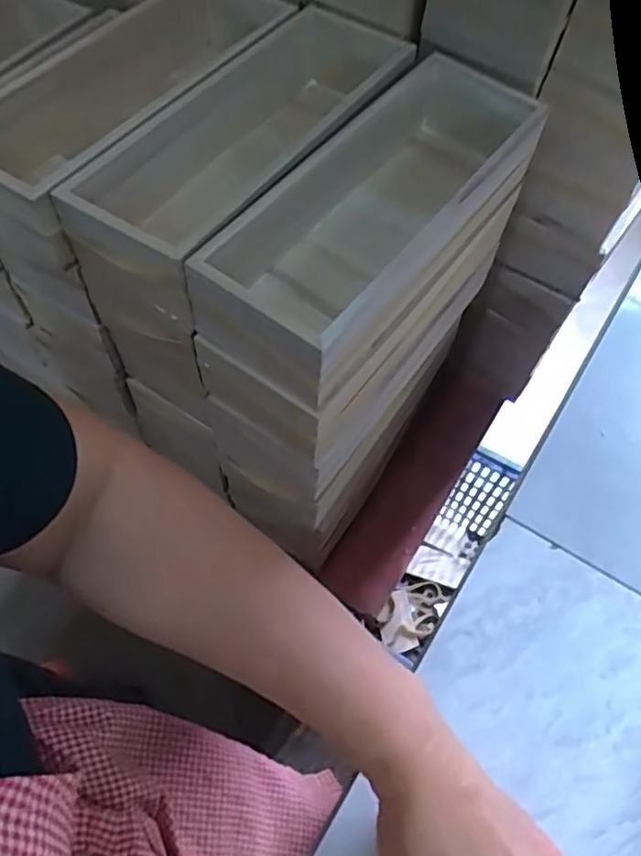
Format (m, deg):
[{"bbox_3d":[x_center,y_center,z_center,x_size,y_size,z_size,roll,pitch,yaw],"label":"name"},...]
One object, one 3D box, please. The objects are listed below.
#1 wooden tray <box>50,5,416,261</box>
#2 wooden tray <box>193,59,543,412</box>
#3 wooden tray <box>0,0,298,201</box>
[{"bbox_3d":[-0.042,-0.205,0.466,0.110,0.081,0.297,32,64,16],"label":"wooden tray"},{"bbox_3d":[0.043,-0.147,0.439,0.107,0.081,0.294,33,64,16],"label":"wooden tray"},{"bbox_3d":[-0.137,-0.251,0.481,0.108,0.075,0.289,30,63,15],"label":"wooden tray"}]

